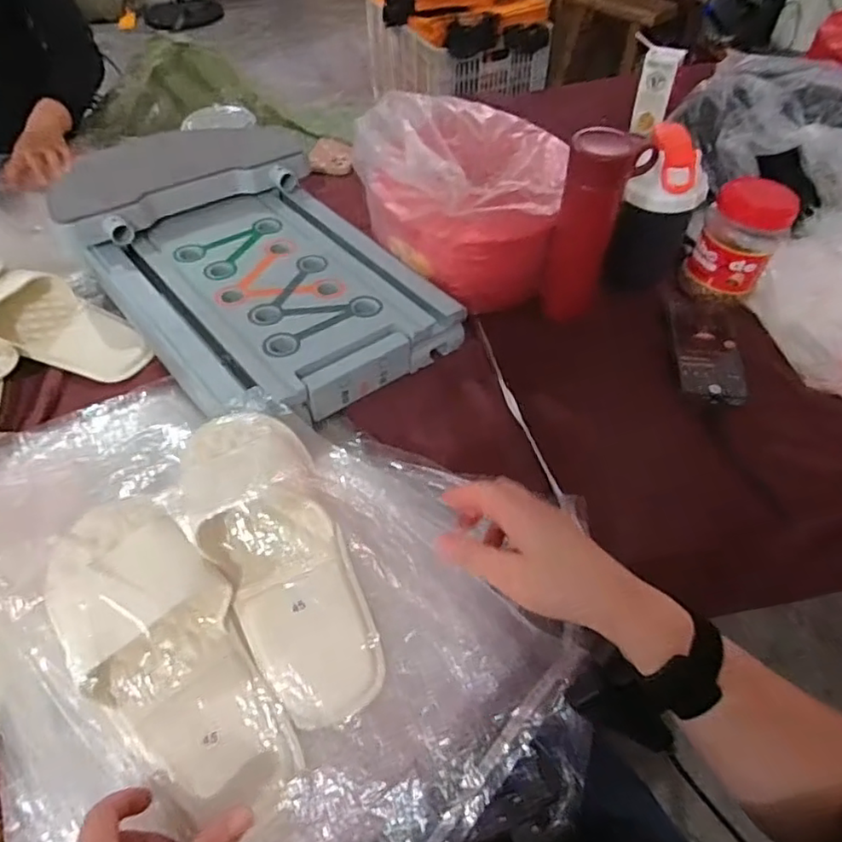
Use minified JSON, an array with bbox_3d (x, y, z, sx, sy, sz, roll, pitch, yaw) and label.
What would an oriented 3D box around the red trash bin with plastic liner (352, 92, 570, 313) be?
[{"bbox_3d":[0.048,-0.297,0.794,0.253,0.188,0.263,0,51,0],"label":"red trash bin with plastic liner"}]

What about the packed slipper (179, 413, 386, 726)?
[{"bbox_3d":[-0.116,0.099,0.496,0.100,0.079,0.274,-23,69,-17],"label":"packed slipper"}]

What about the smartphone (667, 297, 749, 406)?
[{"bbox_3d":[0.346,-0.089,0.735,0.074,0.010,0.166,6,51,6],"label":"smartphone"}]

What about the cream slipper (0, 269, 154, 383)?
[{"bbox_3d":[-0.445,-0.118,0.750,0.233,0.063,0.116,26,55,5],"label":"cream slipper"}]

